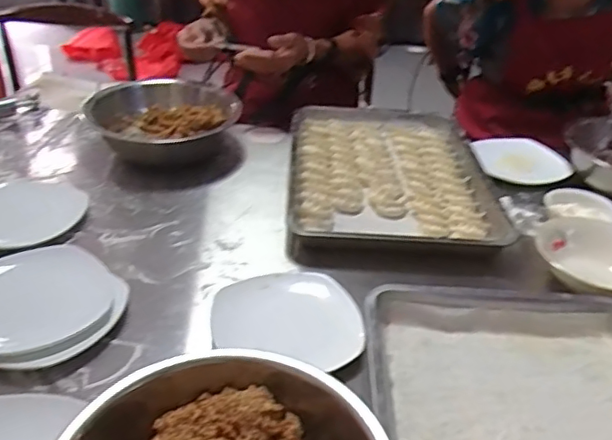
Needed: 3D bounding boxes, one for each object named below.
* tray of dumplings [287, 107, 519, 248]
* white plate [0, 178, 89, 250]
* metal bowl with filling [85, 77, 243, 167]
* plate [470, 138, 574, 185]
[{"bbox_3d":[0.143,-0.098,1.035,0.344,0.036,0.492,-2,35,-1],"label":"tray of dumplings"},{"bbox_3d":[-0.439,-0.016,0.896,0.205,0.031,0.205,3,31,-2],"label":"white plate"},{"bbox_3d":[-0.272,-0.188,1.132,0.254,0.099,0.282,-14,35,-27],"label":"metal bowl with filling"},{"bbox_3d":[0.410,-0.122,1.107,0.181,0.027,0.172,3,31,-2],"label":"plate"}]

